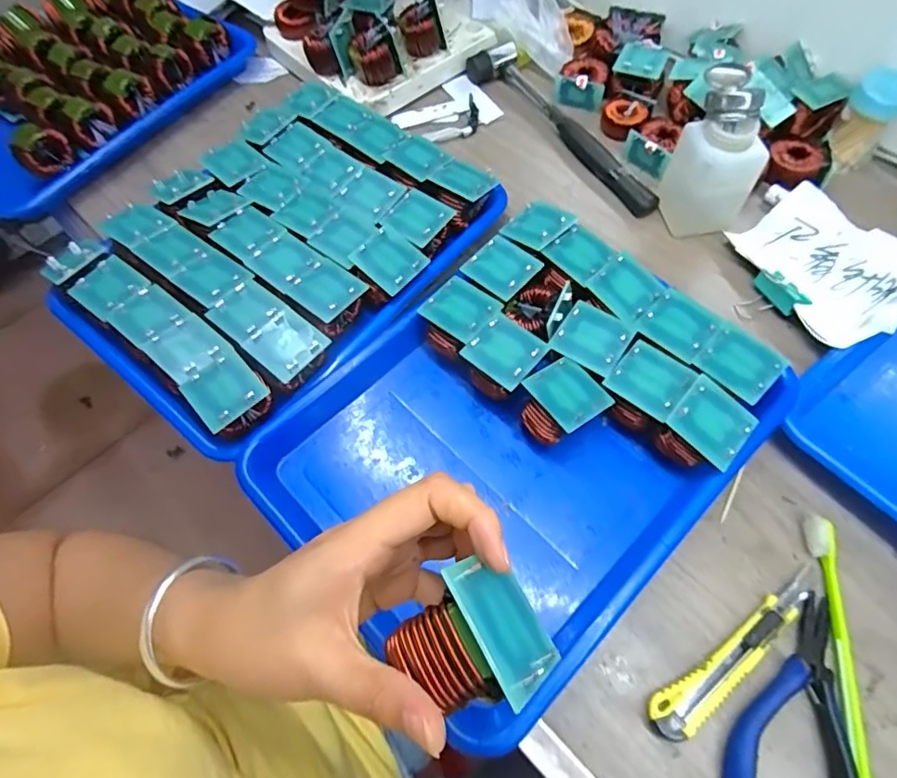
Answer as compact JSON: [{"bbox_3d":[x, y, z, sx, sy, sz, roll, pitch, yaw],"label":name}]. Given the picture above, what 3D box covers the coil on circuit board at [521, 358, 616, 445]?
[{"bbox_3d":[0.077,0.012,0.376,0.054,0.047,0.052,-34,66,-14],"label":"coil on circuit board"}]

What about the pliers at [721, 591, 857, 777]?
[{"bbox_3d":[0.198,0.177,0.301,0.061,0.016,0.121,19,65,12],"label":"pliers"}]

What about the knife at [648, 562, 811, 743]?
[{"bbox_3d":[0.174,0.159,0.317,0.133,0.011,0.024,-31,66,-13],"label":"knife"}]

